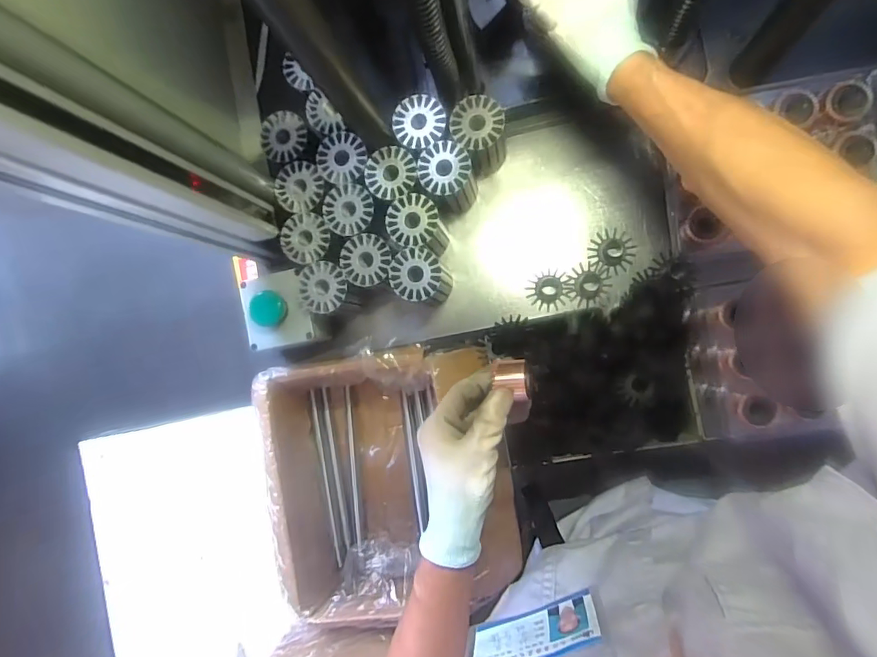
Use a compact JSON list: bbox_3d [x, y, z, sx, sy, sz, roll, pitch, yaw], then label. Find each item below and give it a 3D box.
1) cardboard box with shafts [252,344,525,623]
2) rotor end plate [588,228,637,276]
[{"bbox_3d":[-0.057,0.176,0.621,0.271,0.128,0.285,-10,88,9],"label":"cardboard box with shafts"},{"bbox_3d":[0.185,-0.083,0.540,0.047,0.009,0.047,0,89,9],"label":"rotor end plate"}]

